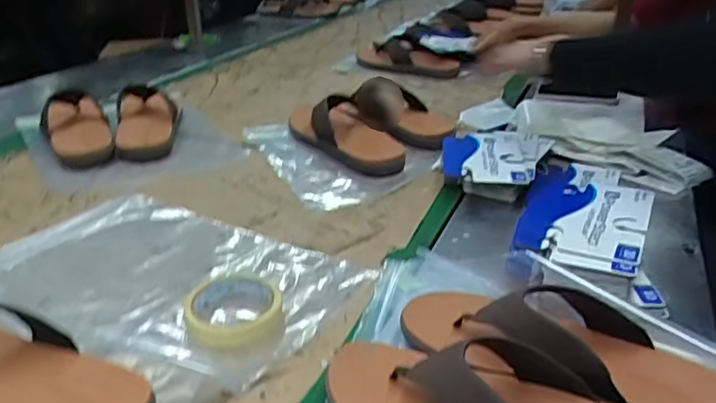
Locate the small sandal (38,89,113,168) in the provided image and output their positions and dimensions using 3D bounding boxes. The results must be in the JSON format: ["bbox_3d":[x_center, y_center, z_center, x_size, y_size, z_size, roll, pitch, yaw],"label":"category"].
[{"bbox_3d":[-0.490,-0.129,1.085,0.097,0.058,0.276,-13,28,-25],"label":"small sandal"}]

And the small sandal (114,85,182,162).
[{"bbox_3d":[-0.371,-0.145,1.106,0.106,0.066,0.251,-7,26,-14],"label":"small sandal"}]

